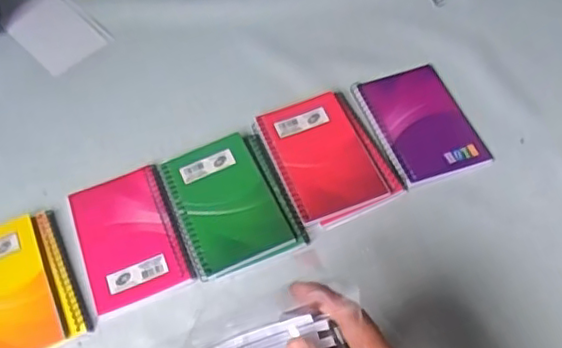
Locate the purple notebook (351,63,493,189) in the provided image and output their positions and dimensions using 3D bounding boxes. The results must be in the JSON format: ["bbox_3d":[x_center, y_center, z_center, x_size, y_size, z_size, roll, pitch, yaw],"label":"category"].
[{"bbox_3d":[0.131,-0.052,0.600,0.090,0.008,0.130,-19,56,-7],"label":"purple notebook"}]

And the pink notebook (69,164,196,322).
[{"bbox_3d":[-0.133,0.052,0.556,0.085,0.006,0.129,-20,56,-8],"label":"pink notebook"}]

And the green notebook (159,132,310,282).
[{"bbox_3d":[-0.046,0.024,0.565,0.095,0.009,0.135,-21,56,-9],"label":"green notebook"}]

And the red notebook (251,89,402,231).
[{"bbox_3d":[0.041,-0.016,0.580,0.093,0.009,0.135,-22,57,-9],"label":"red notebook"}]

